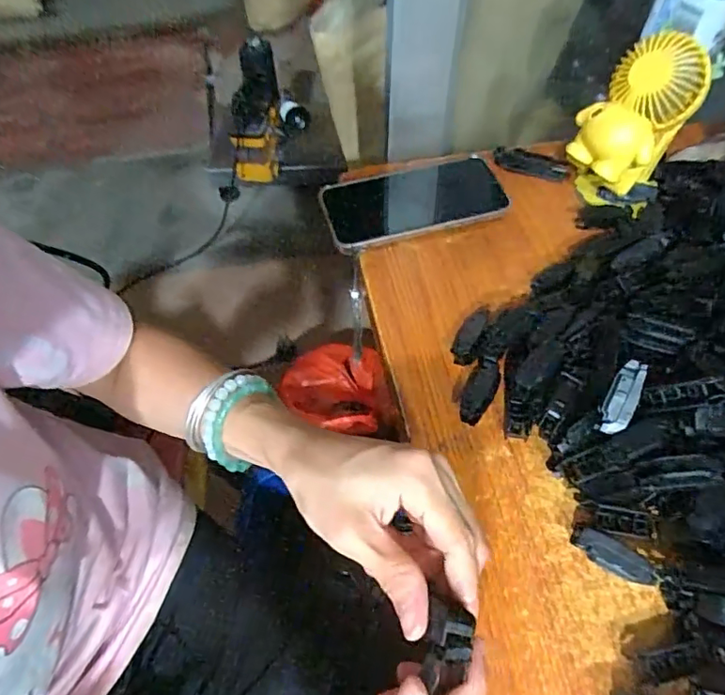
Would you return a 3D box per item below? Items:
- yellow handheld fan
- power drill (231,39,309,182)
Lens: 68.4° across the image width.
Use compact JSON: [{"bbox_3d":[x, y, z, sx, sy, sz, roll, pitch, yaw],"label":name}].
[{"bbox_3d":[0.220,-0.175,0.448,0.074,0.147,0.080,1,56,-1],"label":"yellow handheld fan"},{"bbox_3d":[-0.217,-0.513,1.197,0.183,0.286,0.102,22,24,6],"label":"power drill"}]

